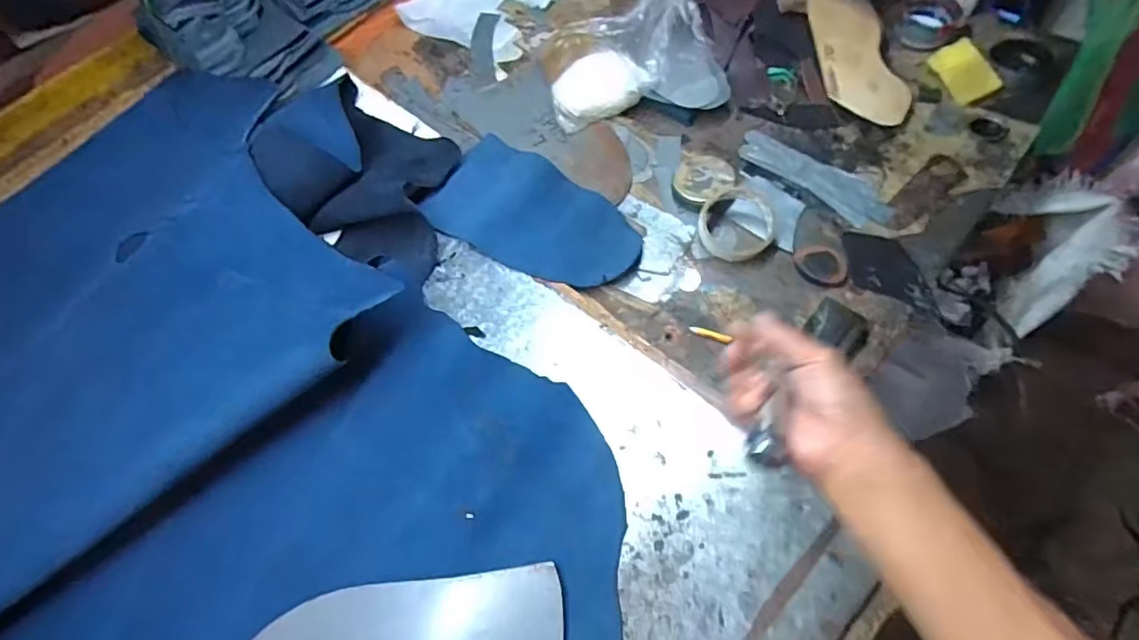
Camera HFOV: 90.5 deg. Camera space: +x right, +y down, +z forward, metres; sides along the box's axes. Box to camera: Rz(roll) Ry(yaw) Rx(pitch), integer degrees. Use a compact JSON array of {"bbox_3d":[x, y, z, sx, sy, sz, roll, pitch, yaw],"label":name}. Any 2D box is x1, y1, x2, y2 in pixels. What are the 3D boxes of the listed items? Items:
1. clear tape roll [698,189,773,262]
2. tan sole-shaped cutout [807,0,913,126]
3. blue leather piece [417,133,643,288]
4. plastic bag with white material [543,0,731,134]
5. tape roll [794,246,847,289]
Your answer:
[{"bbox_3d":[0.196,-0.112,0.662,0.083,0.019,0.085,0,90,5],"label":"clear tape roll"},{"bbox_3d":[0.382,-0.366,0.759,0.102,0.017,0.237,-6,70,-2],"label":"tan sole-shaped cutout"},{"bbox_3d":[-0.035,-0.136,0.714,0.267,0.023,0.168,26,66,13],"label":"blue leather piece"},{"bbox_3d":[0.093,-0.364,0.785,0.238,0.116,0.164,-4,63,-2],"label":"plastic bag with white material"},{"bbox_3d":[0.286,-0.062,0.639,0.054,0.010,0.058,0,63,0],"label":"tape roll"}]

